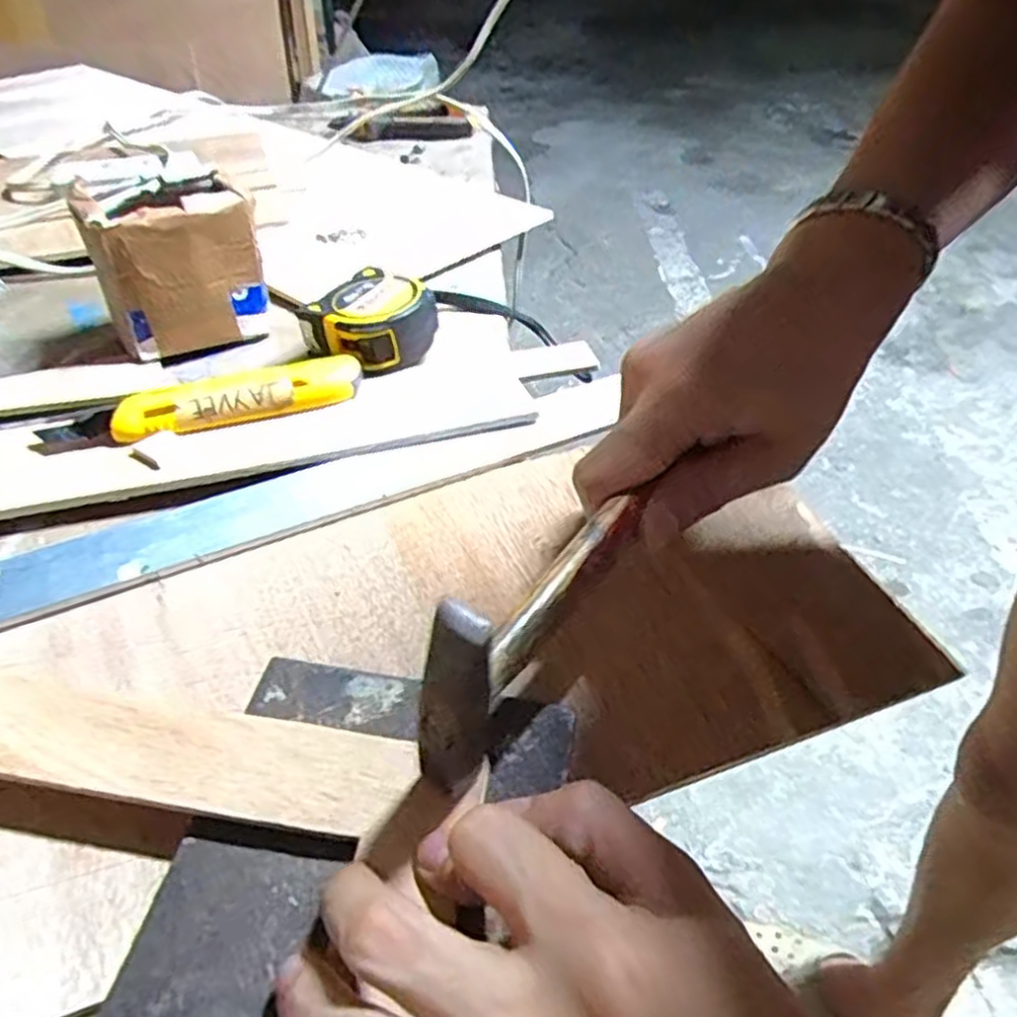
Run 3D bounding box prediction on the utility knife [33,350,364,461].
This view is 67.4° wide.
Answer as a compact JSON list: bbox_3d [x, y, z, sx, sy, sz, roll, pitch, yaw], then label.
[{"bbox_3d":[-0.160,-0.056,0.399,0.163,0.017,0.029,-13,45,-14],"label":"utility knife"}]

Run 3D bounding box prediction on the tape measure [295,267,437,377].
[{"bbox_3d":[-0.079,-0.111,0.451,0.067,0.038,0.071,33,53,30],"label":"tape measure"}]

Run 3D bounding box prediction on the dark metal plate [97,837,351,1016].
[{"bbox_3d":[-0.081,0.129,0.216,0.050,0.011,0.061,6,44,8],"label":"dark metal plate"}]

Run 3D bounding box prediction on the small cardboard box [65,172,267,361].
[{"bbox_3d":[-0.194,-0.146,0.448,0.086,0.082,0.052,-20,47,-20],"label":"small cardboard box"}]

